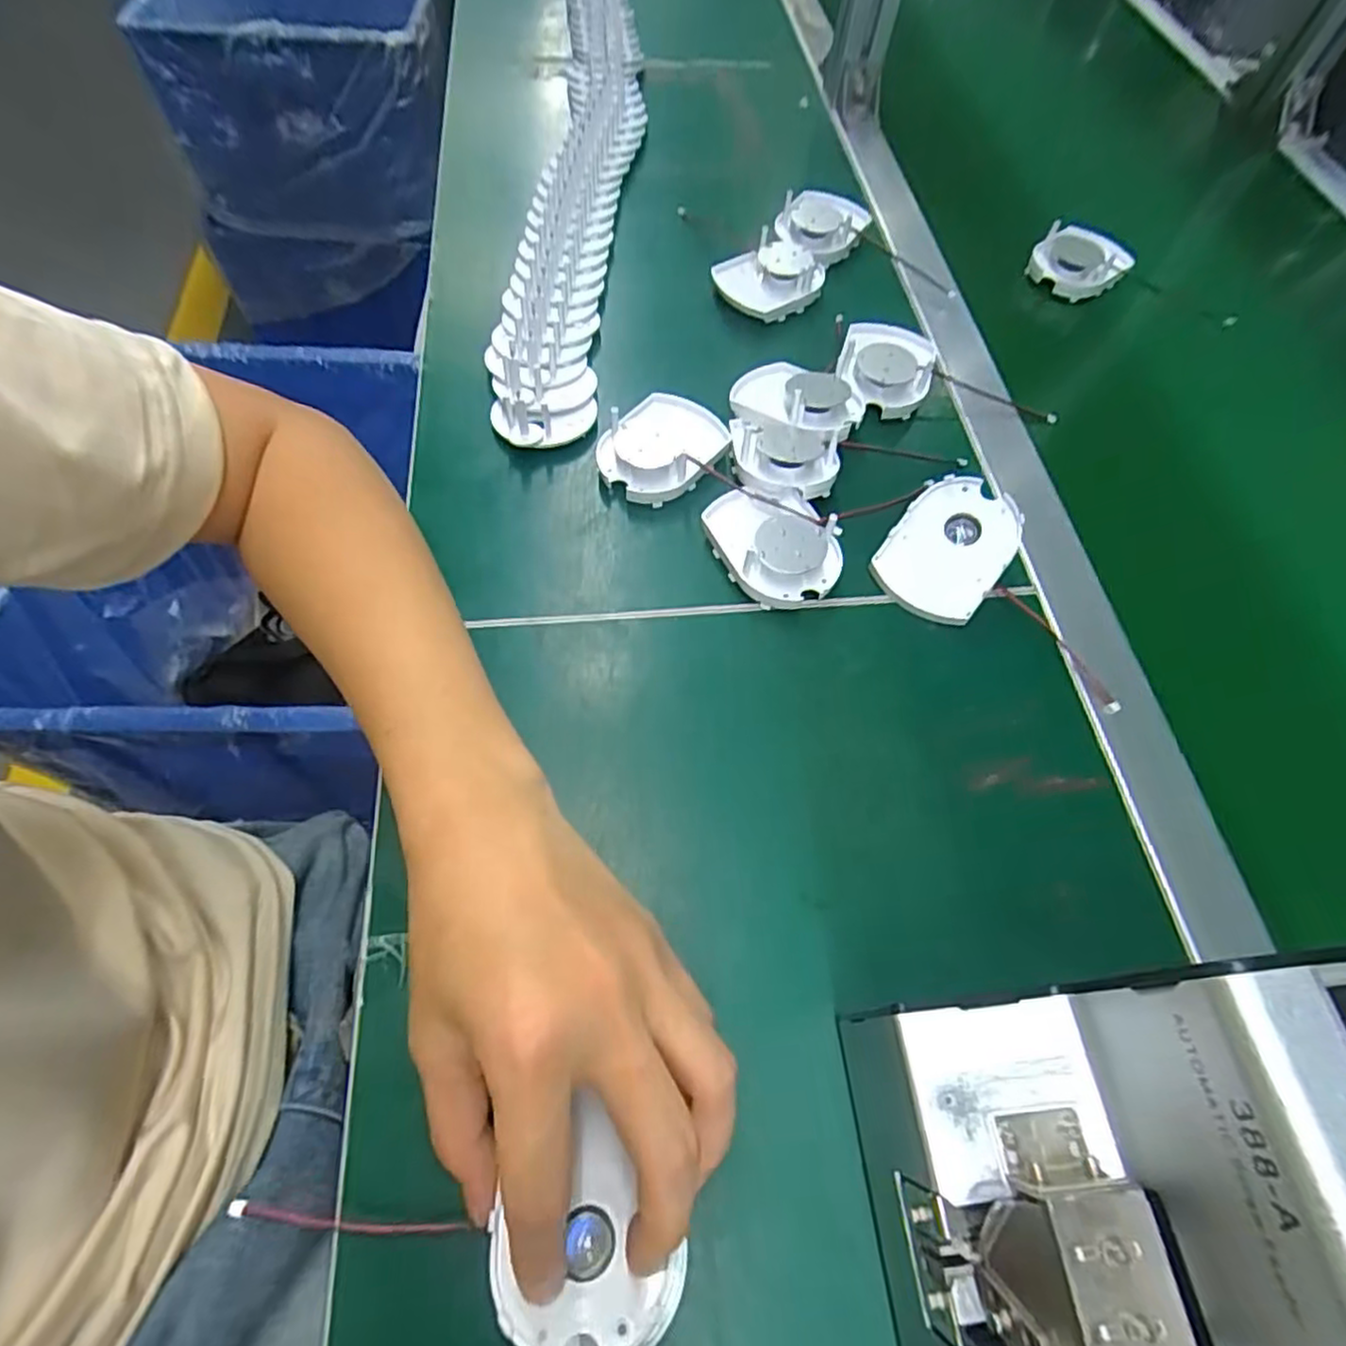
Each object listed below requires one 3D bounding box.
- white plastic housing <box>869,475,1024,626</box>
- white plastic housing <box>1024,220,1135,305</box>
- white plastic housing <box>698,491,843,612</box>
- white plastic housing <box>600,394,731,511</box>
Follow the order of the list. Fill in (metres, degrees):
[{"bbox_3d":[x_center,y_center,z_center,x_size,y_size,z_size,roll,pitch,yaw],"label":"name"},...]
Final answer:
[{"bbox_3d":[0.148,-0.067,0.377,0.075,0.021,0.066,-40,68,1],"label":"white plastic housing"},{"bbox_3d":[0.300,-0.303,0.514,0.063,0.023,0.056,32,66,15],"label":"white plastic housing"},{"bbox_3d":[0.056,-0.074,0.384,0.058,0.027,0.075,-23,65,-13],"label":"white plastic housing"},{"bbox_3d":[-0.006,-0.132,0.407,0.059,0.028,0.073,40,68,18],"label":"white plastic housing"}]

